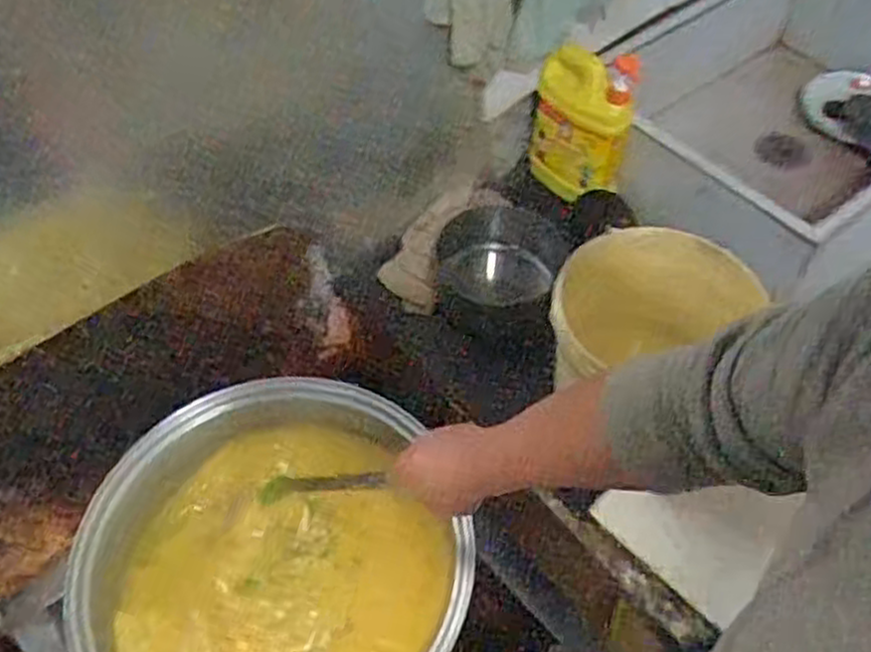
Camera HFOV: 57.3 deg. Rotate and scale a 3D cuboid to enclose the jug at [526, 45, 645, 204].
[{"bbox_3d":[0.211,-0.286,1.172,0.137,0.224,0.096,9,53,8],"label":"jug"}]

